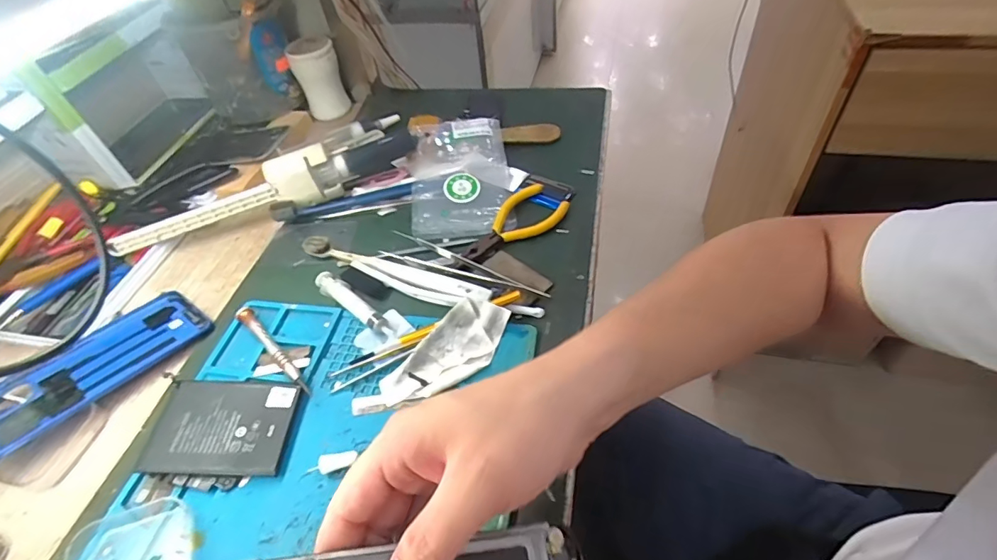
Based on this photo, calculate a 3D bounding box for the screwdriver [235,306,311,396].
[{"bbox_3d":[-0.172,0.050,0.372,0.106,0.010,0.012,33,59,30],"label":"screwdriver"}]

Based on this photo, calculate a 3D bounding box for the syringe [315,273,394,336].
[{"bbox_3d":[-0.117,0.020,0.391,0.091,0.011,0.016,33,59,30],"label":"syringe"}]

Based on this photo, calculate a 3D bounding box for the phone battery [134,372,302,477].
[{"bbox_3d":[-0.185,0.096,0.327,0.089,0.006,0.065,2,49,1],"label":"phone battery"}]

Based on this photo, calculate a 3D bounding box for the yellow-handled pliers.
[{"bbox_3d":[0.014,-0.044,0.432,0.050,0.012,0.120,28,57,27],"label":"yellow-handled pliers"}]

